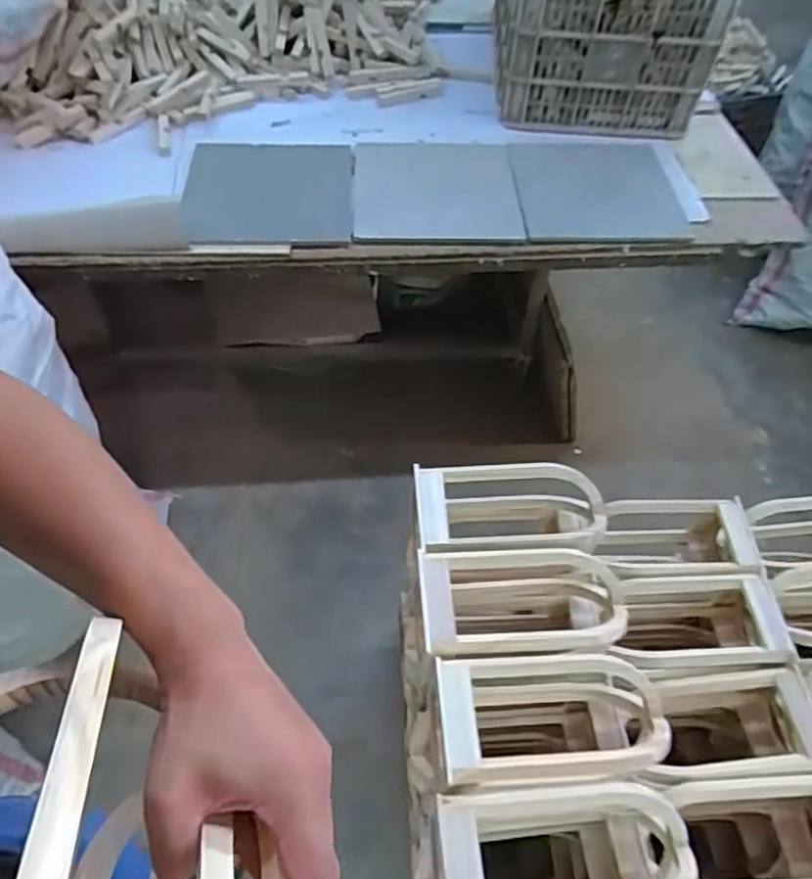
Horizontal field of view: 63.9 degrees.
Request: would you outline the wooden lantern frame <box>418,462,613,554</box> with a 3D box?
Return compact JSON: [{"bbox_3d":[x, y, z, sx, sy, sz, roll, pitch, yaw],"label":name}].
[{"bbox_3d":[0.140,0.117,0.882,0.256,0.124,0.131,0,54,-2],"label":"wooden lantern frame"}]

